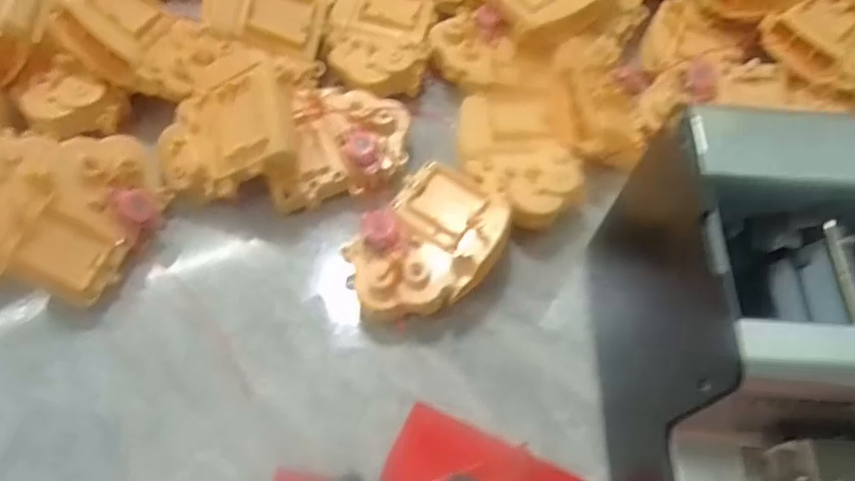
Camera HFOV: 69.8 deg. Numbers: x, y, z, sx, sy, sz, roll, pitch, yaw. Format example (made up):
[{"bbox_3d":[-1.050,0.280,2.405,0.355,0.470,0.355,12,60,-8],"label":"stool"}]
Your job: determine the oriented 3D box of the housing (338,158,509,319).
[{"bbox_3d":[0.001,0.007,0.362,0.071,0.039,0.097,37,64,17],"label":"housing"}]

